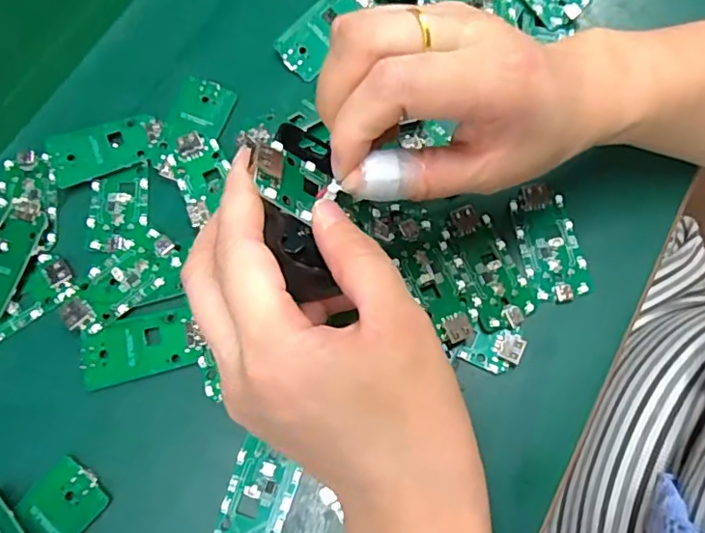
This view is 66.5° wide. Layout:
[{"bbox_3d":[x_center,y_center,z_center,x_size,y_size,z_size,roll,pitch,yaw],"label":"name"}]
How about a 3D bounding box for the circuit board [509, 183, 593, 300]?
[{"bbox_3d":[0.104,-0.014,0.284,0.031,0.004,0.064,-10,73,-4],"label":"circuit board"}]

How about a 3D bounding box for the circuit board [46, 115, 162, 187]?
[{"bbox_3d":[-0.138,-0.067,0.302,0.060,0.004,0.032,-18,76,-11],"label":"circuit board"}]

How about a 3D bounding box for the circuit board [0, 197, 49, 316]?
[{"bbox_3d":[-0.182,-0.004,0.284,0.026,0.007,0.065,19,74,5],"label":"circuit board"}]

